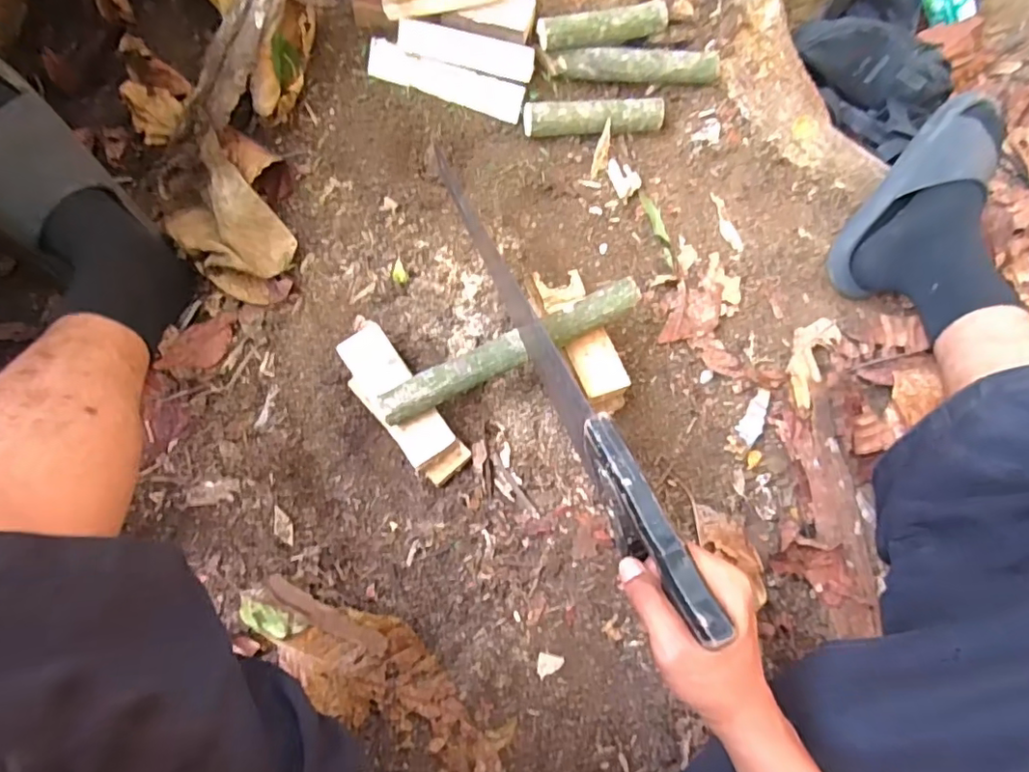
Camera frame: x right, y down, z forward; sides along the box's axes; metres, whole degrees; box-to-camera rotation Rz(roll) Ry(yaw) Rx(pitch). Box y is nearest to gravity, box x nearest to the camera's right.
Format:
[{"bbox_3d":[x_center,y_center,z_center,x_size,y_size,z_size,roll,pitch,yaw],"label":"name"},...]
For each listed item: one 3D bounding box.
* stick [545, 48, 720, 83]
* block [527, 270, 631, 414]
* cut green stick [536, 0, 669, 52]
[{"bbox_3d":[0.146,-0.394,0.708,0.207,0.033,0.028,0,70,0],"label":"stick"},{"bbox_3d":[0.070,-0.047,0.633,0.061,0.072,0.162,-20,71,-7],"label":"block"},{"bbox_3d":[0.107,-0.430,0.681,0.153,0.032,0.026,-13,71,-5],"label":"cut green stick"}]

